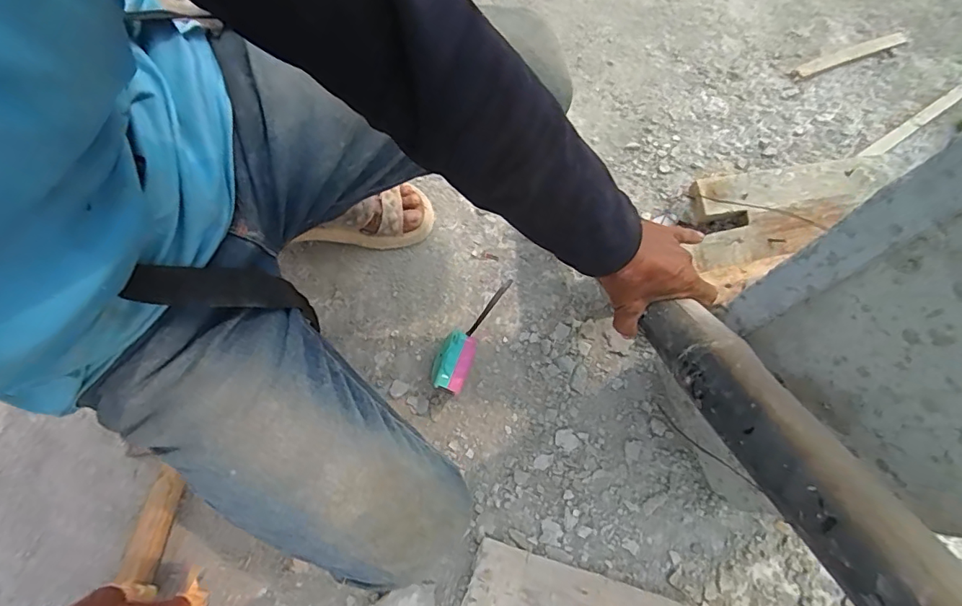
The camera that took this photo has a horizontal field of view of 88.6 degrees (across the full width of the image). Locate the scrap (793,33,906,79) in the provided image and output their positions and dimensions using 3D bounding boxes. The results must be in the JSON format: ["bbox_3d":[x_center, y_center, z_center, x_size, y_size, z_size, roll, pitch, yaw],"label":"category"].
[{"bbox_3d":[0.654,-0.440,0.870,0.224,0.008,0.026,-22,71,-7],"label":"scrap"}]

